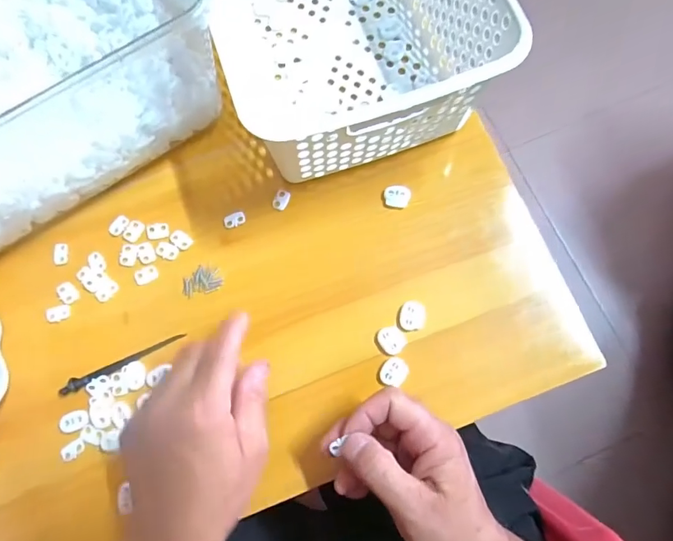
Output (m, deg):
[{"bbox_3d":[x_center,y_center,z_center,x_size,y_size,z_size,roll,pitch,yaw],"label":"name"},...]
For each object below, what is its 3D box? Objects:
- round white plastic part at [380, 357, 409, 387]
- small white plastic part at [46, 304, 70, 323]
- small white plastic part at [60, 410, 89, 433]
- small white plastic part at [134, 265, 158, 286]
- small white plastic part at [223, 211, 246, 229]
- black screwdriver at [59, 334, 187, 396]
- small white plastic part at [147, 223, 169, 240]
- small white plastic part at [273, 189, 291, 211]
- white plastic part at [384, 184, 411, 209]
[{"bbox_3d":[0.047,0.081,0.361,0.020,0.004,0.023,33,79,7],"label":"round white plastic part"},{"bbox_3d":[-0.234,0.036,0.376,0.020,0.004,0.014,-12,78,-3],"label":"small white plastic part"},{"bbox_3d":[-0.209,0.120,0.357,0.023,0.004,0.016,-20,78,-5],"label":"small white plastic part"},{"bbox_3d":[-0.164,0.004,0.386,0.020,0.004,0.014,-29,79,-6],"label":"small white plastic part"},{"bbox_3d":[-0.091,-0.045,0.397,0.019,0.004,0.012,-24,79,-5],"label":"small white plastic part"},{"bbox_3d":[-0.176,0.076,0.368,0.106,0.004,0.009,-25,79,-5],"label":"black screwdriver"},{"bbox_3d":[-0.158,-0.035,0.396,0.019,0.004,0.015,-9,78,-2],"label":"small white plastic part"},{"bbox_3d":[-0.049,-0.064,0.401,0.013,0.004,0.019,16,78,3],"label":"small white plastic part"},{"bbox_3d":[0.054,-0.066,0.398,0.023,0.005,0.020,10,78,2],"label":"white plastic part"}]

